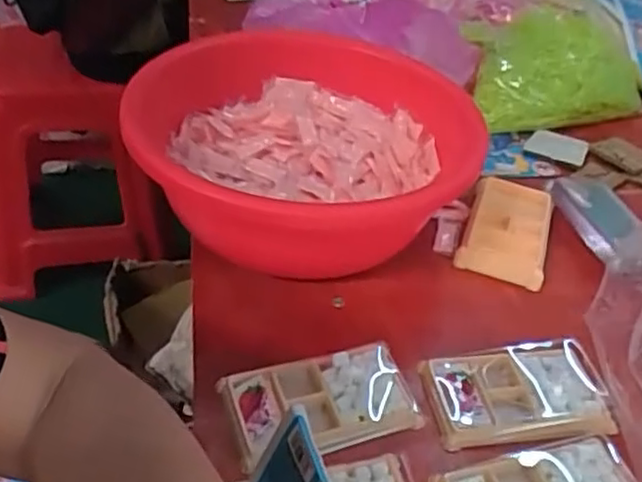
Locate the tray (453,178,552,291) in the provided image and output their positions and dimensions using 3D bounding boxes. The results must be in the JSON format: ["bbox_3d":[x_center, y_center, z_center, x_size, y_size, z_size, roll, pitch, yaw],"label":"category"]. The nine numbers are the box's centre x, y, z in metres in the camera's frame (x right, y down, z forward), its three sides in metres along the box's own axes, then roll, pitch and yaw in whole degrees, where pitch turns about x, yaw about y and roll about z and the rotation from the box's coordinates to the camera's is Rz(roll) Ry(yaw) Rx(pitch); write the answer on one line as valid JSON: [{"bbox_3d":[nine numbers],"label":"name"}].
[{"bbox_3d":[0.185,-0.014,0.677,0.078,0.030,0.137,15,41,10],"label":"tray"}]

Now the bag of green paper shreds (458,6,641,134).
[{"bbox_3d":[0.292,-0.222,0.849,0.209,0.100,0.165,0,40,-7],"label":"bag of green paper shreds"}]

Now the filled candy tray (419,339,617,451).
[{"bbox_3d":[0.149,0.114,0.519,0.131,0.024,0.078,-2,41,-10],"label":"filled candy tray"}]

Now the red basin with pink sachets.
[{"bbox_3d":[-0.017,-0.076,0.642,0.295,0.135,0.295,4,40,-3],"label":"red basin with pink sachets"}]

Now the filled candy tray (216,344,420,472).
[{"bbox_3d":[-0.001,0.117,0.497,0.133,0.015,0.075,-8,42,-16],"label":"filled candy tray"}]

